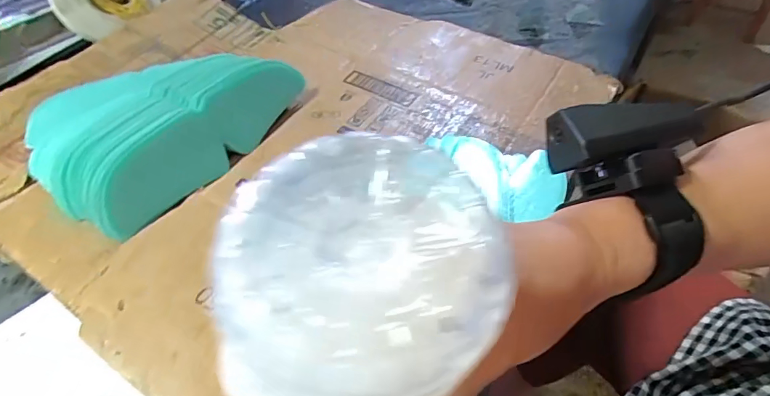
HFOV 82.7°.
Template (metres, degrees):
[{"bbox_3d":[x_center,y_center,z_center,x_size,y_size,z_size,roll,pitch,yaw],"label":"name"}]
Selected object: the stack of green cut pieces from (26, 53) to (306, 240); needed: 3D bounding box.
[{"bbox_3d":[-0.236,-0.102,0.450,0.233,0.049,0.249,31,56,24],"label":"stack of green cut pieces"}]

